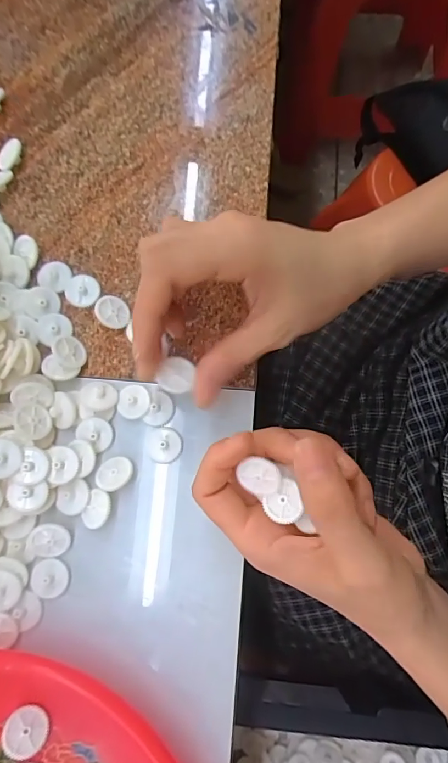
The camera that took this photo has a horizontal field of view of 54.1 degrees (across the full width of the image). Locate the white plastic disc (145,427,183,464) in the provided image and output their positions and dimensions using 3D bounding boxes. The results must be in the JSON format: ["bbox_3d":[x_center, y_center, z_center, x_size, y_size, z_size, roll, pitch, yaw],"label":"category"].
[{"bbox_3d":[-0.036,0.038,0.263,0.021,0.004,0.021,0,77,0],"label":"white plastic disc"}]

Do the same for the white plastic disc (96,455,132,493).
[{"bbox_3d":[-0.064,0.053,0.254,0.021,0.007,0.019,0,77,0],"label":"white plastic disc"}]

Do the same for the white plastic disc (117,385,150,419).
[{"bbox_3d":[-0.055,0.012,0.268,0.020,0.004,0.021,0,77,0],"label":"white plastic disc"}]

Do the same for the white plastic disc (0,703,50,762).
[{"bbox_3d":[-0.102,0.181,0.227,0.022,0.004,0.022,30,49,-6],"label":"white plastic disc"}]

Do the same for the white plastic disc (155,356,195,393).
[{"bbox_3d":[-0.026,-0.004,0.237,0.018,0.006,0.020,5,77,2],"label":"white plastic disc"}]

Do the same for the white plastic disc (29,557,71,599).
[{"bbox_3d":[-0.098,0.111,0.248,0.020,0.004,0.021,0,77,0],"label":"white plastic disc"}]

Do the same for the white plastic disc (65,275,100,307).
[{"bbox_3d":[-0.091,-0.059,0.283,0.021,0.004,0.021,0,77,0],"label":"white plastic disc"}]

